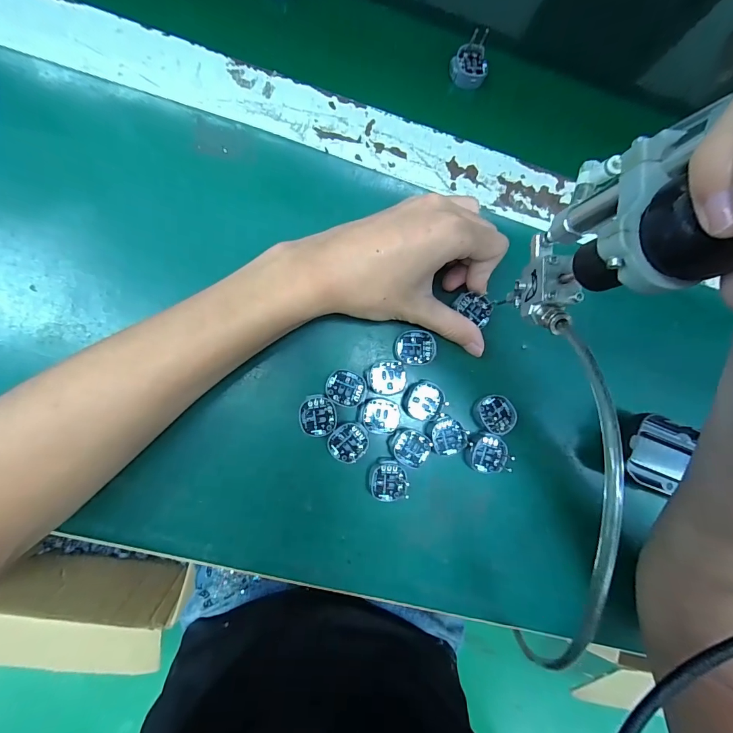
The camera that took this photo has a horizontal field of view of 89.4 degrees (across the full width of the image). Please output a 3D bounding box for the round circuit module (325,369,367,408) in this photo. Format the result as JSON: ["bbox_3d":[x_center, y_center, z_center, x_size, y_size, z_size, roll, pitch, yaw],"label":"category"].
[{"bbox_3d":[-0.013,0.015,0.254,0.028,0.004,0.023,27,85,-5],"label":"round circuit module"}]

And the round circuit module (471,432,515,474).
[{"bbox_3d":[0.090,0.064,0.267,0.029,0.009,0.028,0,87,-7],"label":"round circuit module"}]

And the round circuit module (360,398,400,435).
[{"bbox_3d":[0.010,0.034,0.257,0.027,0.004,0.024,4,87,-6],"label":"round circuit module"}]

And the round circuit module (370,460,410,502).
[{"bbox_3d":[0.016,0.079,0.259,0.026,0.007,0.027,0,87,-7],"label":"round circuit module"}]

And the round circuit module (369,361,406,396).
[{"bbox_3d":[0.015,0.008,0.259,0.026,0.004,0.024,0,87,-7],"label":"round circuit module"}]

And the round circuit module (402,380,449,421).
[{"bbox_3d":[0.041,0.024,0.263,0.030,0.004,0.027,-14,89,-7],"label":"round circuit module"}]

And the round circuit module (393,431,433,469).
[{"bbox_3d":[0.032,0.057,0.258,0.027,0.004,0.024,30,84,-4],"label":"round circuit module"}]

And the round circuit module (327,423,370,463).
[{"bbox_3d":[-0.012,0.052,0.253,0.027,0.004,0.025,0,87,-7],"label":"round circuit module"}]

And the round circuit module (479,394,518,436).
[{"bbox_3d":[0.095,0.035,0.271,0.024,0.010,0.028,-25,90,-7],"label":"round circuit module"}]

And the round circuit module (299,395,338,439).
[{"bbox_3d":[-0.033,0.034,0.251,0.024,0.004,0.028,5,87,-6],"label":"round circuit module"}]

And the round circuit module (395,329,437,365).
[{"bbox_3d":[0.035,-0.014,0.261,0.028,0.004,0.024,3,87,-6],"label":"round circuit module"}]

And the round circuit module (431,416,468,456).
[{"bbox_3d":[0.059,0.050,0.263,0.026,0.004,0.027,0,87,-7],"label":"round circuit module"}]

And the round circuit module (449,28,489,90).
[{"bbox_3d":[0.083,-0.237,0.289,0.028,0.022,0.033,30,84,-4],"label":"round circuit module"}]

